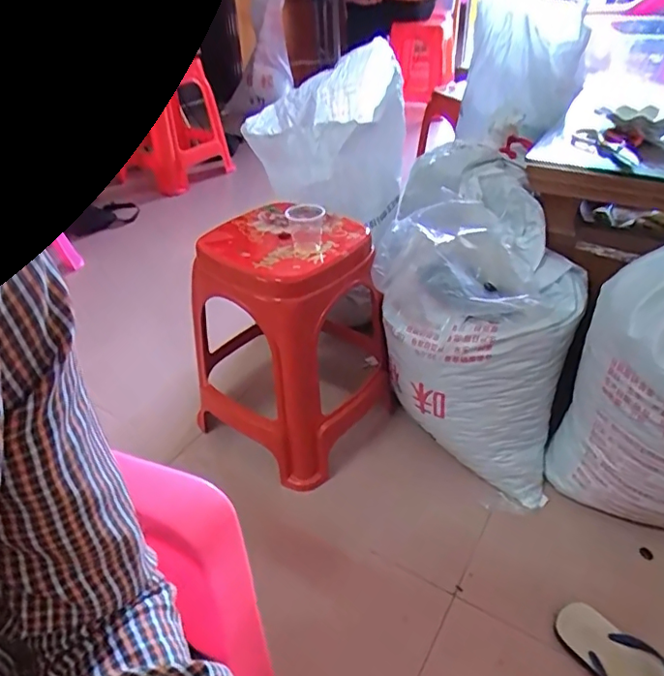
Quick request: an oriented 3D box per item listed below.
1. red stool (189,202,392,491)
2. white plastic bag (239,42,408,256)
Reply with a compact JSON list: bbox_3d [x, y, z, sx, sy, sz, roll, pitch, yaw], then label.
[{"bbox_3d":[-0.067,0.009,1.079,0.286,0.467,0.336,26,45,32],"label":"red stool"},{"bbox_3d":[0.000,-0.432,1.182,0.309,0.305,0.287,6,37,10],"label":"white plastic bag"}]

